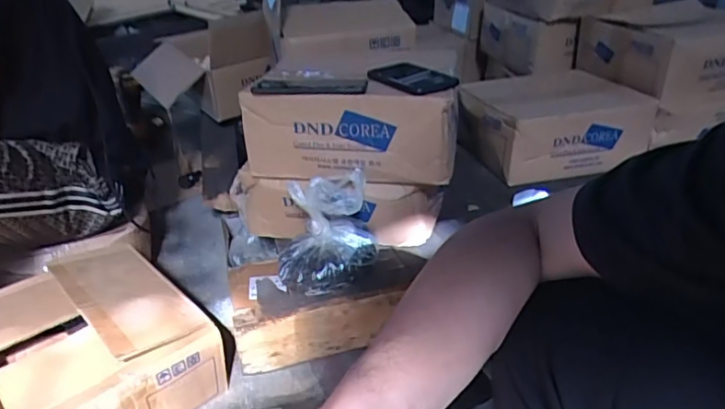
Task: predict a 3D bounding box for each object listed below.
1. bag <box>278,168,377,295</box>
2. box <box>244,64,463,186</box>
[{"bbox_3d":[-0.051,0.037,0.779,0.148,0.128,0.125,-5,29,-8],"label":"bag"},{"bbox_3d":[-0.013,-0.143,0.838,0.313,0.148,0.184,5,29,9],"label":"box"}]

